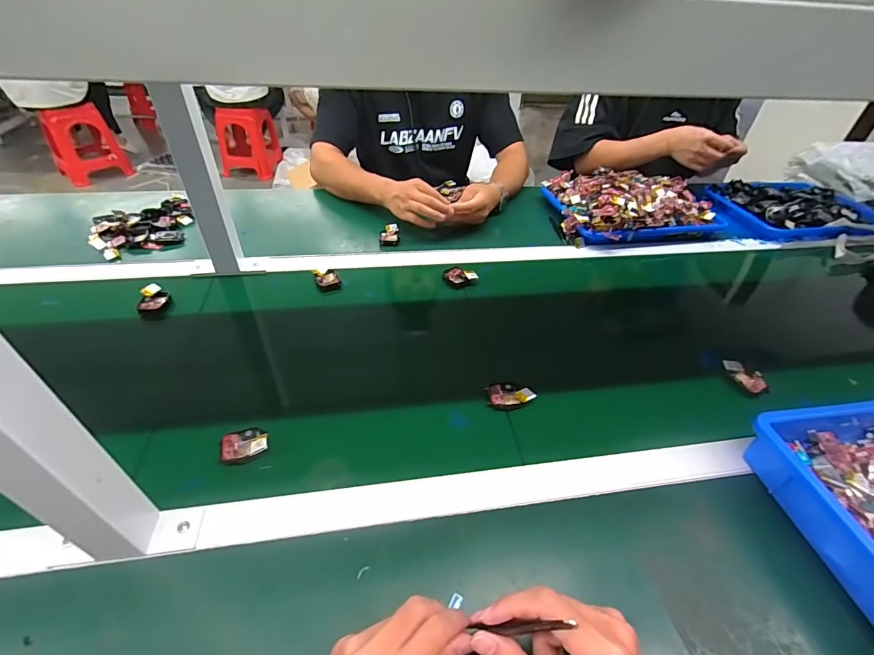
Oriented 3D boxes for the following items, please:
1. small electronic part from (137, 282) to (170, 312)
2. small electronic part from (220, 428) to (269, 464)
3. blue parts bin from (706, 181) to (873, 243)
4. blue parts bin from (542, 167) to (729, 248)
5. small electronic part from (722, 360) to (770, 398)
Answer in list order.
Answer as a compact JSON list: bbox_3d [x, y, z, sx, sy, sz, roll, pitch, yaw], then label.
[{"bbox_3d":[-0.424,-0.042,0.613,0.037,0.020,0.047,2,50,-22],"label":"small electronic part"},{"bbox_3d":[-0.208,0.127,0.444,0.048,0.010,0.035,-13,44,-17],"label":"small electronic part"},{"bbox_3d":[0.823,-0.272,0.954,0.344,0.060,0.245,-8,42,-12],"label":"blue parts bin"},{"bbox_3d":[0.406,-0.275,0.882,0.336,0.073,0.239,-8,42,-12],"label":"blue parts bin"},{"bbox_3d":[0.424,0.067,0.562,0.028,0.018,0.059,-10,43,-14],"label":"small electronic part"}]

